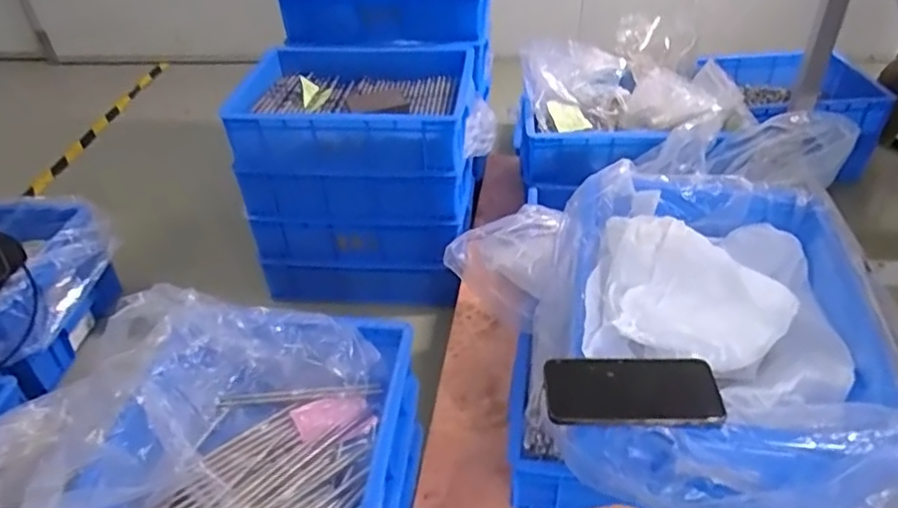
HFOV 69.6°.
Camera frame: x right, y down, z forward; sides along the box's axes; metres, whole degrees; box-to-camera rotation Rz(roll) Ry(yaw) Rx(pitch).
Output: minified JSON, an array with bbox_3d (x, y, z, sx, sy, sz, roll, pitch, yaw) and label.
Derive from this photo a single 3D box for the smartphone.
[{"bbox_3d":[0.177,0.131,0.623,0.162,0.013,0.076,0,38,3],"label":"smartphone"}]

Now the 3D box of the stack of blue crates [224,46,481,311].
[{"bbox_3d":[-0.160,-0.142,1.262,0.399,0.422,0.276,2,38,5],"label":"stack of blue crates"}]

